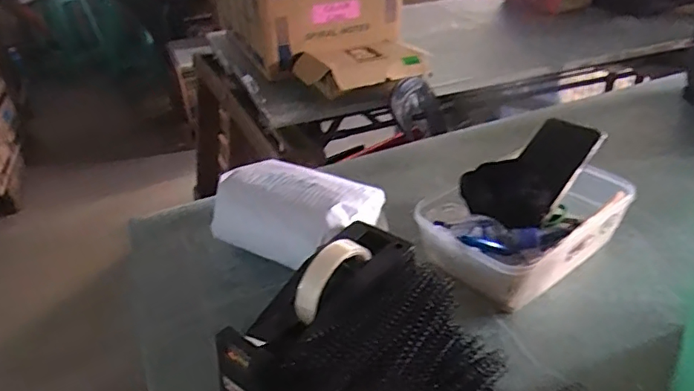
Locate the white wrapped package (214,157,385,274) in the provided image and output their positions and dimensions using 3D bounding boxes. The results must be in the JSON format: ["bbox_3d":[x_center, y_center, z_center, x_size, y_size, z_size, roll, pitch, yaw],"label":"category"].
[{"bbox_3d":[-0.064,0.018,0.615,0.196,0.071,0.104,16,39,28],"label":"white wrapped package"}]

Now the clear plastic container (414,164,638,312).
[{"bbox_3d":[0.219,0.030,0.614,0.264,0.063,0.154,-22,37,-24],"label":"clear plastic container"}]

